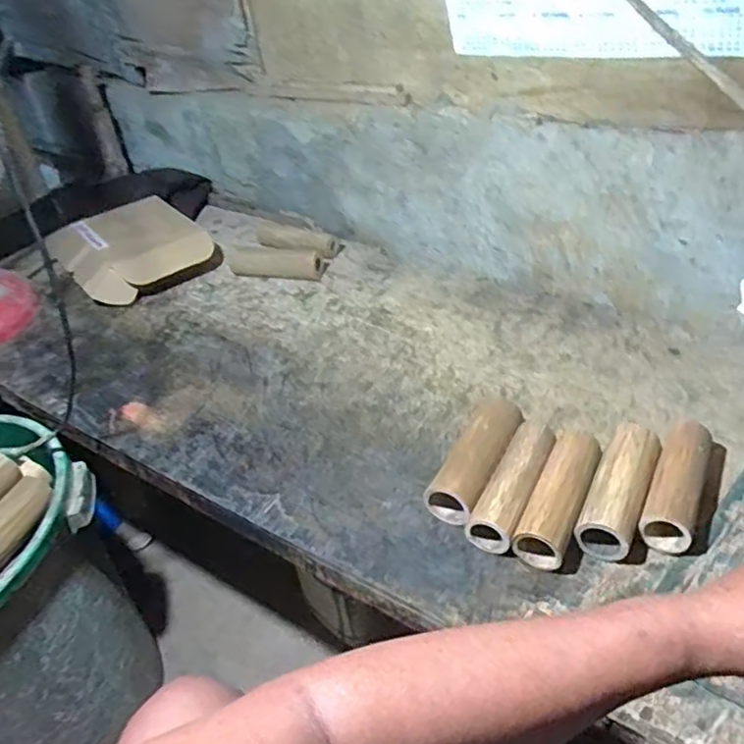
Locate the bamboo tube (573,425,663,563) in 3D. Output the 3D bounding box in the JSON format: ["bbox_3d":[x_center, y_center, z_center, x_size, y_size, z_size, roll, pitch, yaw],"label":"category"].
[{"bbox_3d":[0.286,0.139,0.738,0.056,0.067,0.182,16,43,28],"label":"bamboo tube"}]

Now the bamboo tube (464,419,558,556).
[{"bbox_3d":[0.171,0.133,0.759,0.051,0.054,0.185,16,43,28],"label":"bamboo tube"}]

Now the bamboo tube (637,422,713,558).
[{"bbox_3d":[0.355,0.133,0.741,0.053,0.057,0.178,16,43,28],"label":"bamboo tube"}]

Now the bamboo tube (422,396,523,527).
[{"bbox_3d":[0.135,0.098,0.806,0.069,0.059,0.208,12,41,24],"label":"bamboo tube"}]

